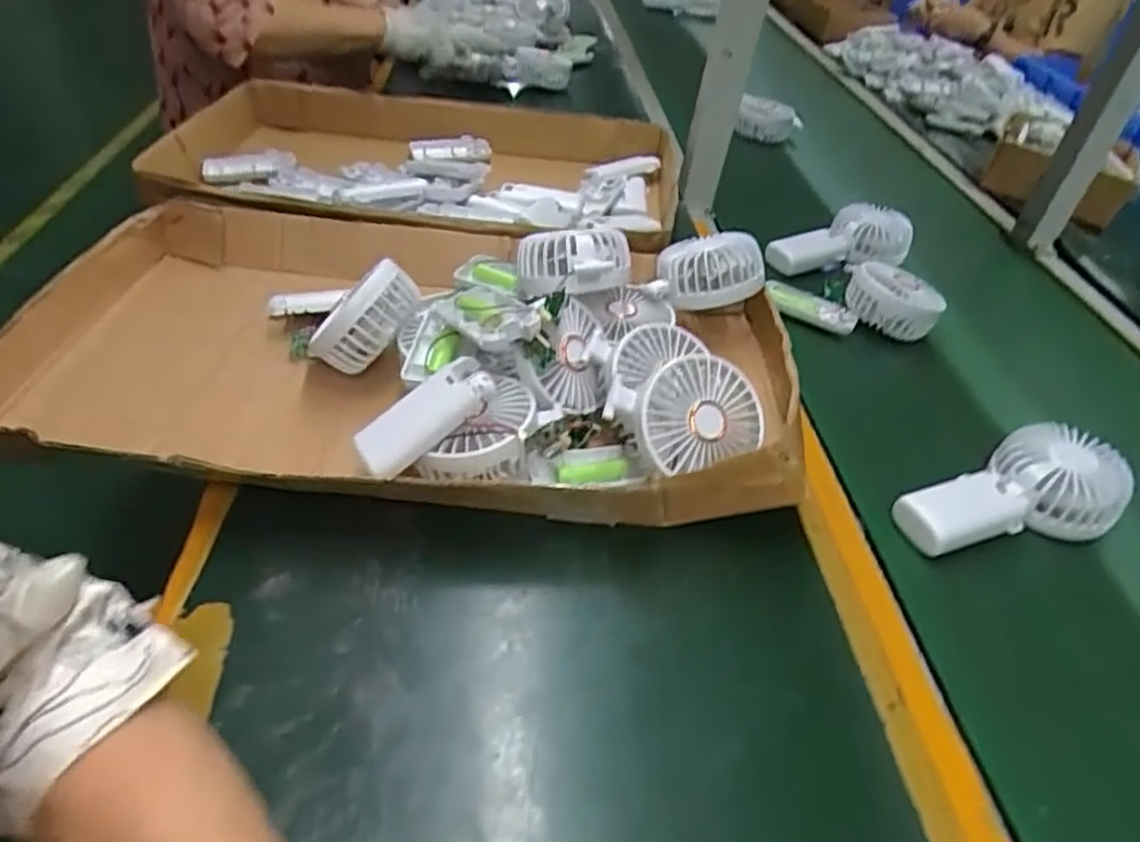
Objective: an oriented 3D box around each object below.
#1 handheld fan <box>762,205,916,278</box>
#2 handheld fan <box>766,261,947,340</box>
[{"bbox_3d":[0.294,-0.196,0.791,0.164,0.049,0.078,-20,49,-31],"label":"handheld fan"},{"bbox_3d":[0.270,-0.124,0.706,0.160,0.048,0.072,10,40,-1],"label":"handheld fan"}]

